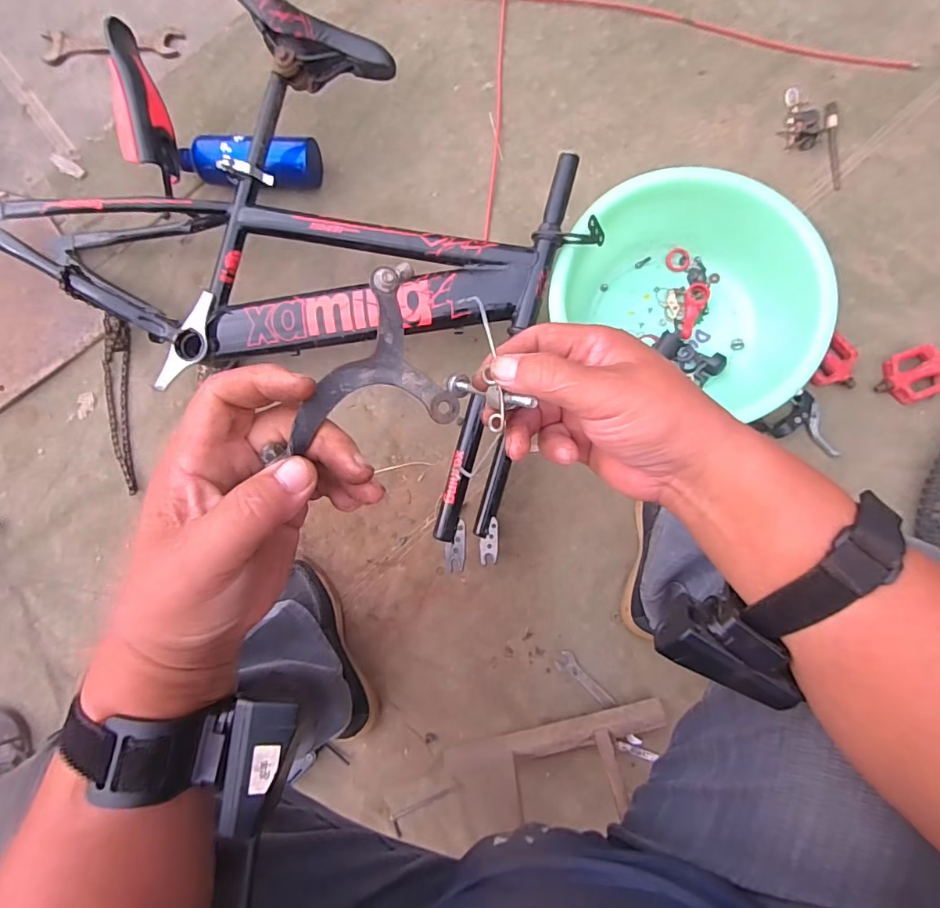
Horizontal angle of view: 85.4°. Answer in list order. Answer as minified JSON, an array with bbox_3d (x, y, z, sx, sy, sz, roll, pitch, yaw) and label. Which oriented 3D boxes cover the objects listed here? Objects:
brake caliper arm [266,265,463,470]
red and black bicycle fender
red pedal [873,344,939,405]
[{"bbox_3d":[-0.058,-0.039,0.241,0.088,0.010,0.079,-23,105,-16],"label":"brake caliper arm"},{"bbox_3d":[-0.480,-0.508,0.742,0.061,0.062,0.259,-16,84,1],"label":"red and black bicycle fender"},{"bbox_3d":[0.679,-0.121,0.776,0.088,0.030,0.076,-23,86,0],"label":"red pedal"}]

